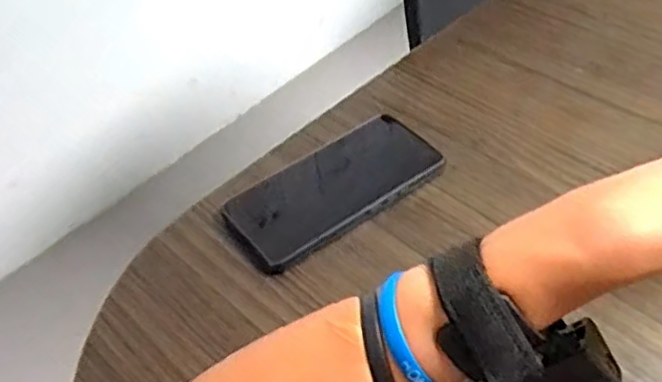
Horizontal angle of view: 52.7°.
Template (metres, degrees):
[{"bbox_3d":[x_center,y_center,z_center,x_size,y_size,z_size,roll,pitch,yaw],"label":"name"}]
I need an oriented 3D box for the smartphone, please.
[{"bbox_3d":[0.003,-0.005,0.515,0.169,0.015,0.076,-31,51,-22],"label":"smartphone"}]

